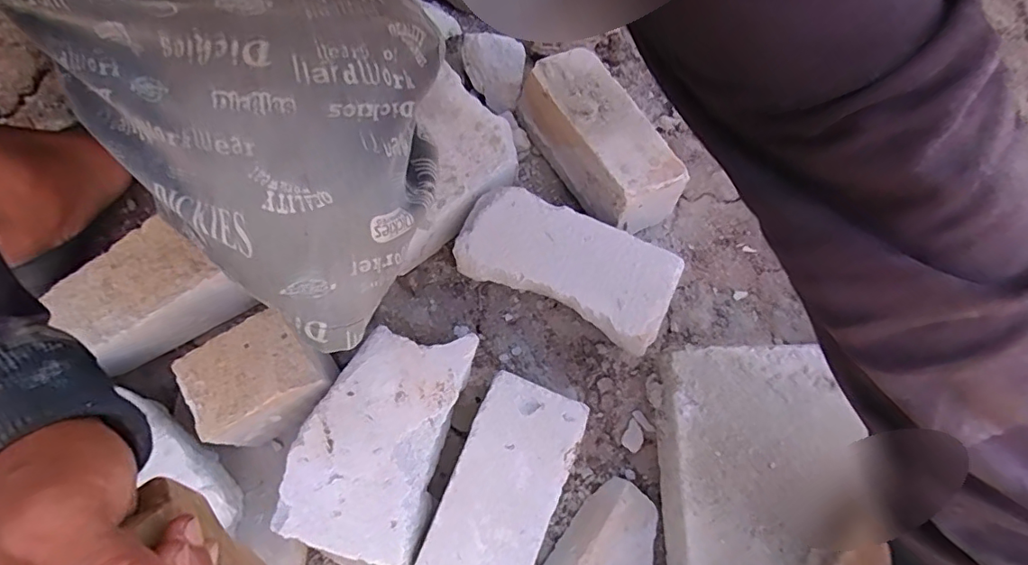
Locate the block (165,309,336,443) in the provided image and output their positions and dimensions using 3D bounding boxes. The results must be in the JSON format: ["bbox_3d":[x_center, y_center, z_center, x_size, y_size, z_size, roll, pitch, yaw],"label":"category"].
[{"bbox_3d":[-0.215,0.080,0.446,0.097,0.074,0.077,-34,79,-17],"label":"block"}]

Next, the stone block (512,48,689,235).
[{"bbox_3d":[0.088,-0.146,0.542,0.090,0.091,0.204,-28,75,-9],"label":"stone block"}]

